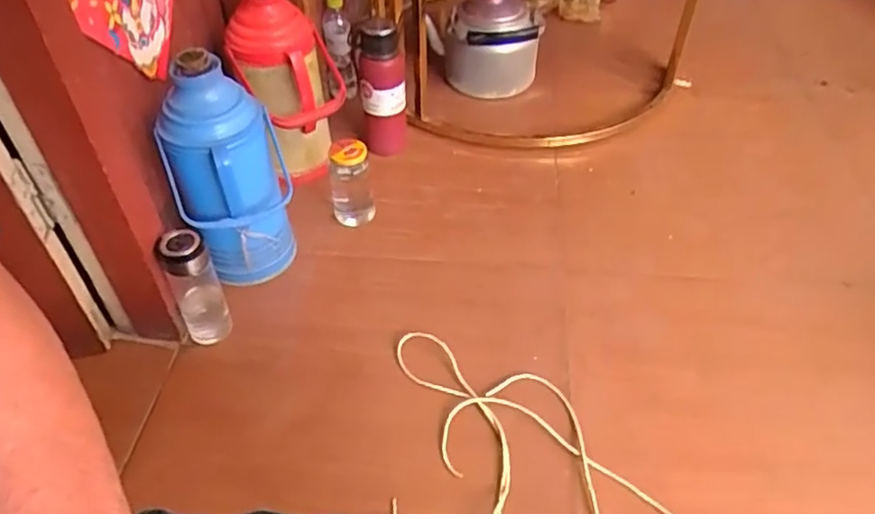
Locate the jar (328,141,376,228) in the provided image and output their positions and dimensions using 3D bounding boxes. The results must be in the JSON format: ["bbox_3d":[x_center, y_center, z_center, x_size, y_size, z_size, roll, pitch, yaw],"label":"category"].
[{"bbox_3d":[-0.152,-0.134,1.132,0.073,0.155,0.069,-1,45,1],"label":"jar"}]

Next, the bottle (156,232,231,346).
[{"bbox_3d":[-0.352,0.046,0.941,0.066,0.199,0.056,-22,49,-20],"label":"bottle"}]

